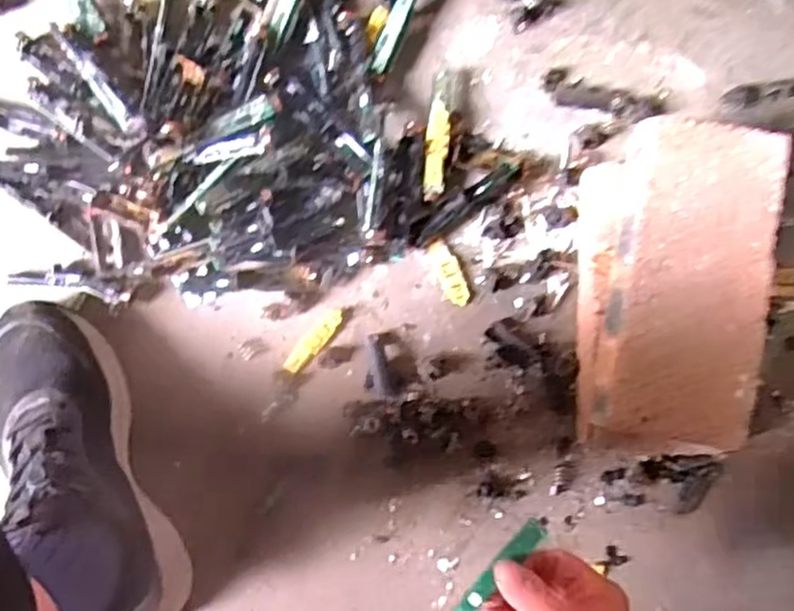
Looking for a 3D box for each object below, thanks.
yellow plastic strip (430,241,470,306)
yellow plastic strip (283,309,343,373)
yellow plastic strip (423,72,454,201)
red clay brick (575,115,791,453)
[{"bbox_3d":[0.044,-0.026,0.608,0.019,0.004,0.055,-19,92,-4],"label":"yellow plastic strip"},{"bbox_3d":[-0.068,0.029,0.598,0.015,0.004,0.063,39,88,-4],"label":"yellow plastic strip"},{"bbox_3d":[0.034,-0.137,0.589,0.018,0.009,0.100,6,91,-5],"label":"yellow plastic strip"},{"bbox_3d":[0.206,-0.013,0.569,0.117,0.102,0.239,8,90,-5],"label":"red clay brick"}]

